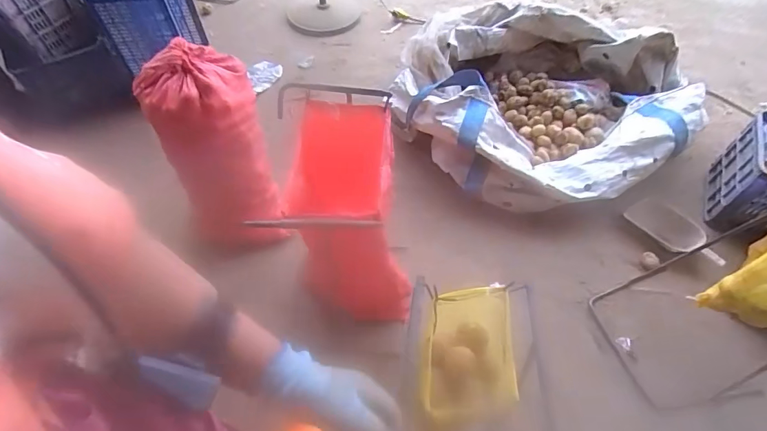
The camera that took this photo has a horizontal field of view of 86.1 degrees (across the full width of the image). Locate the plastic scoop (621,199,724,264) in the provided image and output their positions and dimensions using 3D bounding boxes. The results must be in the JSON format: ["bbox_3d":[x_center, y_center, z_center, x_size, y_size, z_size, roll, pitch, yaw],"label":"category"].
[{"bbox_3d":[0.998,0.060,1.401,0.127,0.071,0.312,-37,62,-24],"label":"plastic scoop"}]

